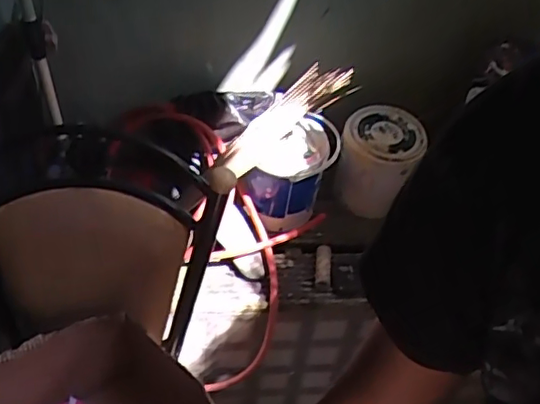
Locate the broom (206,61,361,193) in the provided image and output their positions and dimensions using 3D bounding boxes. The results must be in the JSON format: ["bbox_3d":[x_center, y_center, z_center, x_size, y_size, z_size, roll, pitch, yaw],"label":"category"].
[{"bbox_3d":[0.018,-0.159,1.164,0.335,0.090,0.059,-40,48,8],"label":"broom"}]

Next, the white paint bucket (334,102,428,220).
[{"bbox_3d":[0.248,-0.080,1.330,0.165,0.227,0.165,5,42,-4],"label":"white paint bucket"}]

